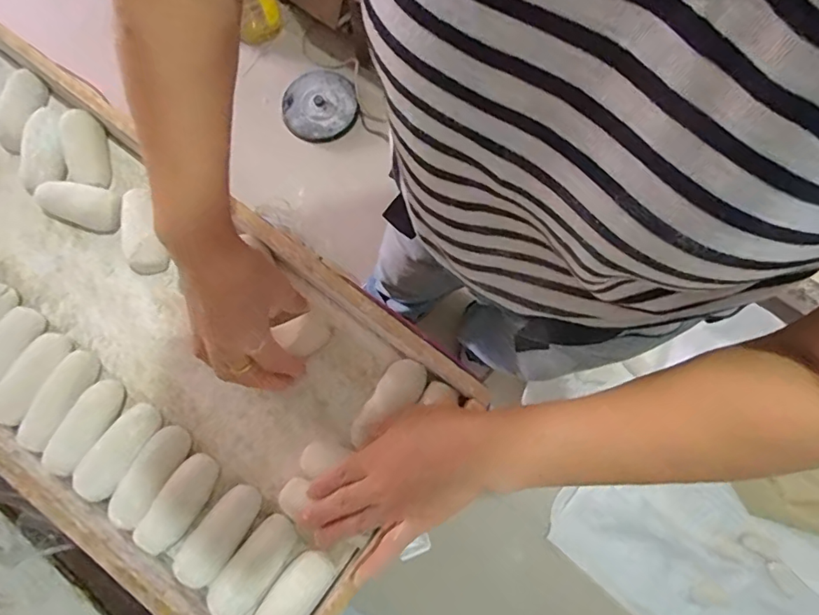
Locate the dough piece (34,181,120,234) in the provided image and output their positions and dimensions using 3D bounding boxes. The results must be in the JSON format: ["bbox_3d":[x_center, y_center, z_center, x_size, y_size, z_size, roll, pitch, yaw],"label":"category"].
[{"bbox_3d":[-0.323,-0.102,0.496,0.083,0.024,0.042,18,79,5],"label":"dough piece"}]

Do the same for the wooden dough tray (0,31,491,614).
[{"bbox_3d":[-0.333,-0.045,0.480,0.781,0.068,0.306,39,82,8],"label":"wooden dough tray"}]

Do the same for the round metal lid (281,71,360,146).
[{"bbox_3d":[-0.260,-0.563,1.416,0.210,0.045,0.237,-38,80,-6],"label":"round metal lid"}]

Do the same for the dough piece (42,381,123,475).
[{"bbox_3d":[-0.288,0.104,0.449,0.029,0.019,0.085,23,67,6],"label":"dough piece"}]

